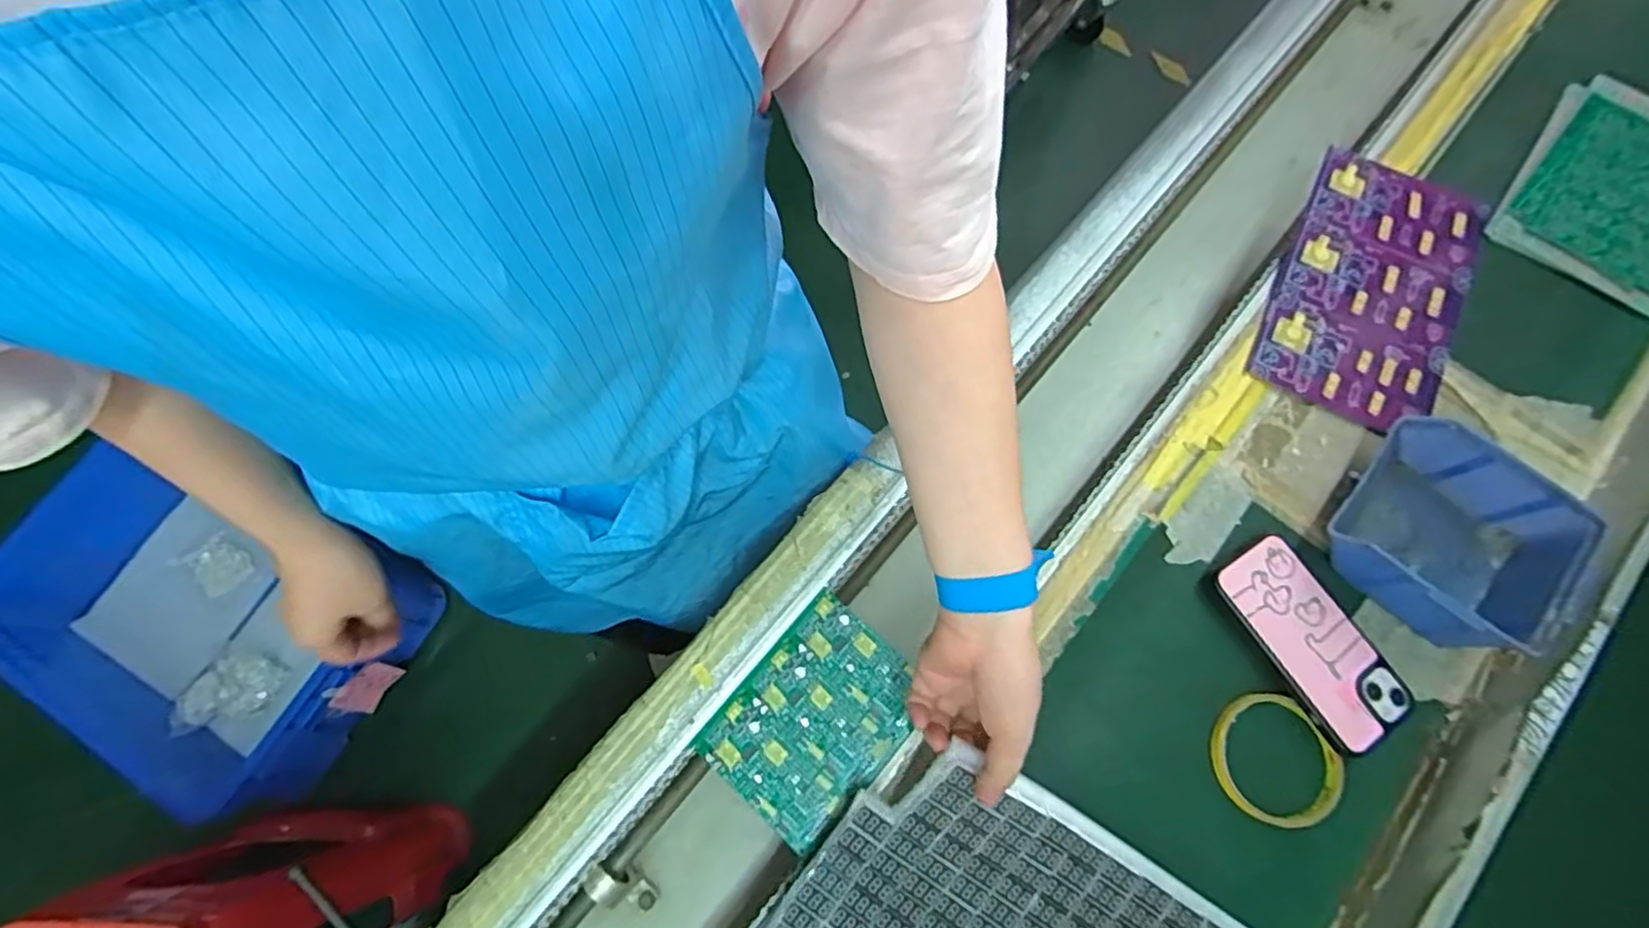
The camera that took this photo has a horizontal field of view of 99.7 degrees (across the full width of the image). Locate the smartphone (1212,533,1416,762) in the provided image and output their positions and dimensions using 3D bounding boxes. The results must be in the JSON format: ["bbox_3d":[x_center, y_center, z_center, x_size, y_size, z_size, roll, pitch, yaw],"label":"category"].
[{"bbox_3d":[0.348,0.125,0.499,0.075,0.019,0.142,-29,74,-8],"label":"smartphone"}]

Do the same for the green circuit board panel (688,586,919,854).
[{"bbox_3d":[-0.008,0.186,0.507,0.113,0.007,0.144,41,77,13],"label":"green circuit board panel"}]

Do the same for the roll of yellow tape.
[{"bbox_3d":[0.308,0.205,0.480,0.076,0.015,0.084,-33,75,-9],"label":"roll of yellow tape"}]

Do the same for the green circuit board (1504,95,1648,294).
[{"bbox_3d":[0.703,-0.239,0.611,0.127,0.013,0.178,38,77,12],"label":"green circuit board"}]

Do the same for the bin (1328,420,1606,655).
[{"bbox_3d":[0.445,0.054,0.494,0.126,0.064,0.130,40,77,12],"label":"bin"}]

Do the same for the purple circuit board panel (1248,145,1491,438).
[{"bbox_3d":[0.468,-0.153,0.594,0.146,0.007,0.265,28,75,10],"label":"purple circuit board panel"}]

